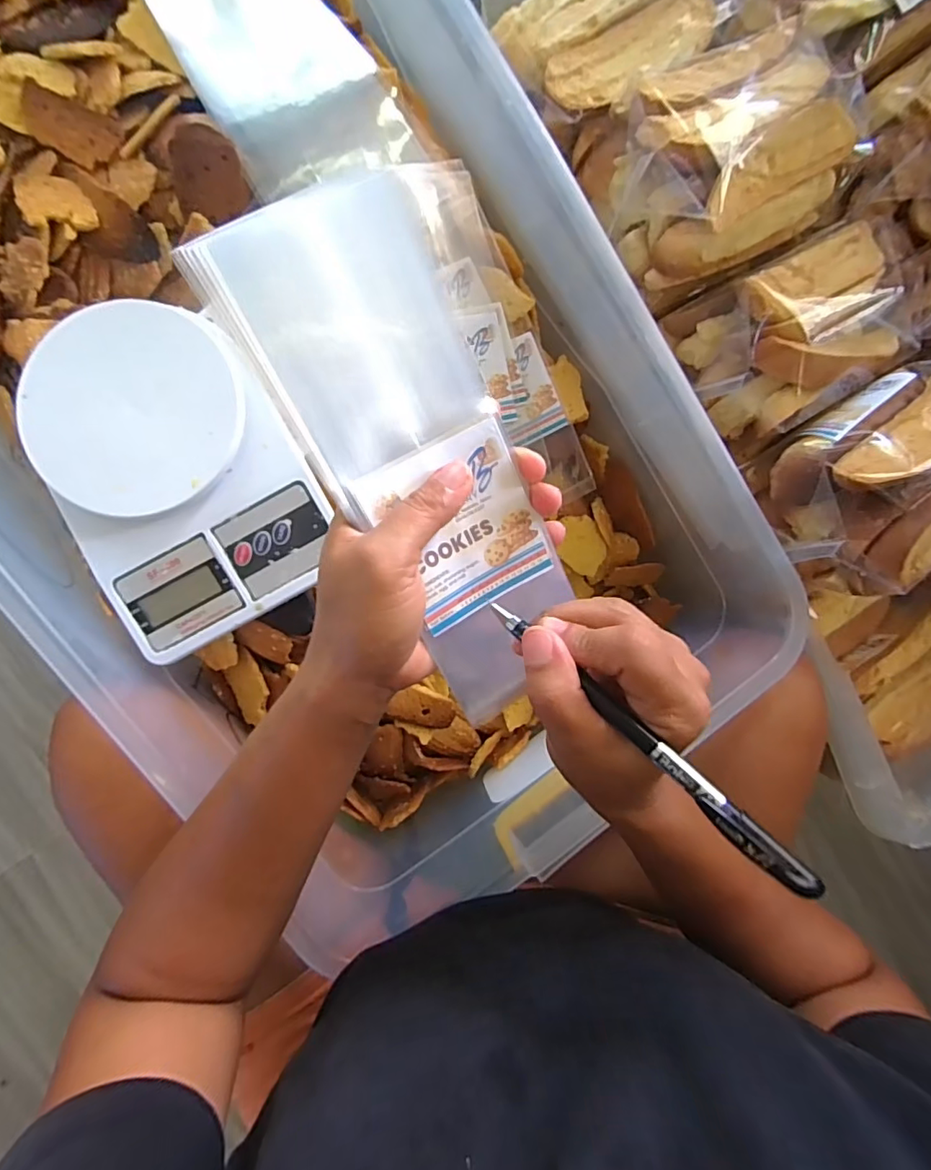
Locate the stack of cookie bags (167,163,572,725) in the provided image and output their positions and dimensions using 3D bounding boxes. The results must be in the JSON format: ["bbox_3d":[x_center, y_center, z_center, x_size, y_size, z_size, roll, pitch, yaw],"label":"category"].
[{"bbox_3d":[-0.016,-0.045,0.237,0.083,0.006,0.223,-30,111,-8],"label":"stack of cookie bags"}]

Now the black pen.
[{"bbox_3d":[0.070,0.060,0.218,0.157,0.007,0.010,42,82,19],"label":"black pen"}]

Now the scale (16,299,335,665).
[{"bbox_3d":[-0.192,-0.075,0.352,0.152,0.034,0.215,-30,92,-8],"label":"scale"}]

